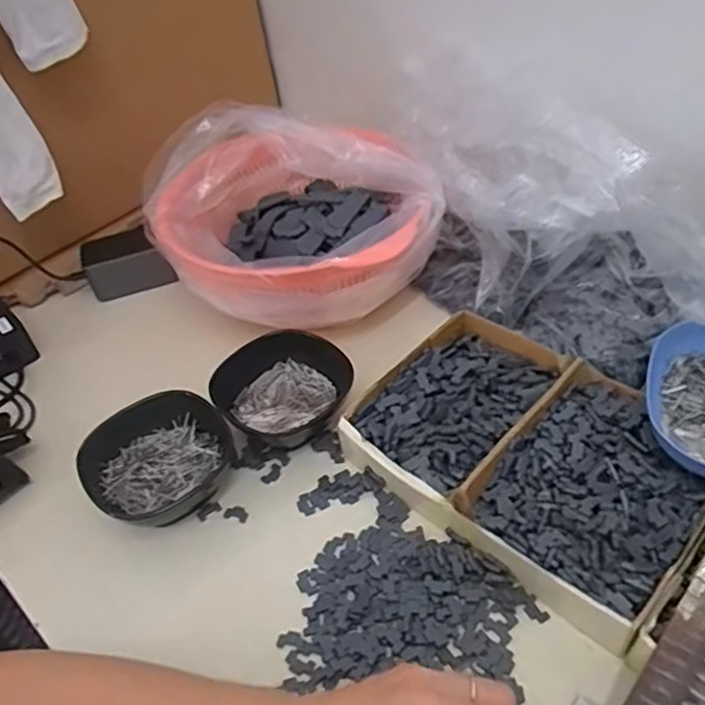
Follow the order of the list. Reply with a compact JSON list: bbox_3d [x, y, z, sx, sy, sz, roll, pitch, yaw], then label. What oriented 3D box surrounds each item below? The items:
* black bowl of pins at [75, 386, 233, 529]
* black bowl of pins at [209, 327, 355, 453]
[{"bbox_3d":[-0.146,0.090,0.493,0.106,0.050,0.106,-33,49,-24],"label":"black bowl of pins"},{"bbox_3d":[-0.056,0.036,0.534,0.111,0.049,0.118,-4,44,4],"label":"black bowl of pins"}]

